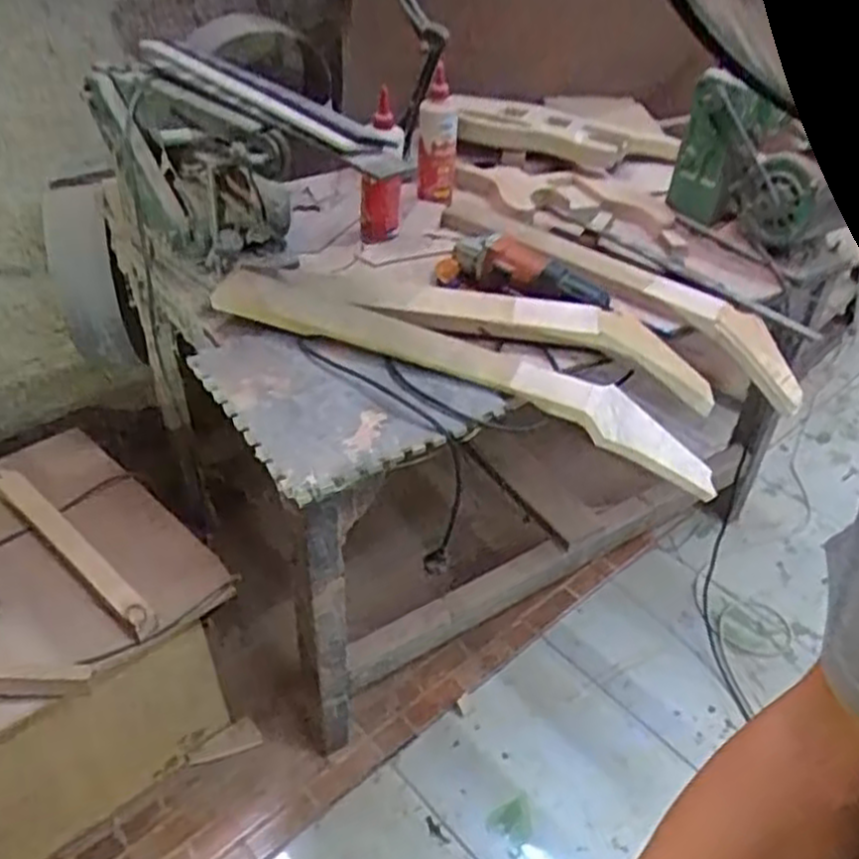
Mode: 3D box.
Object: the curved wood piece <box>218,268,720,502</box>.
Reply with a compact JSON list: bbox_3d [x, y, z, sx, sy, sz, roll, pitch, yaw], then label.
[{"bbox_3d":[0.040,-0.079,1.060,0.697,0.115,0.097,17,41,14],"label":"curved wood piece"}]

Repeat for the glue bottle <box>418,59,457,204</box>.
[{"bbox_3d":[0.017,-0.530,1.445,0.068,0.230,0.081,4,39,0],"label":"glue bottle"}]

